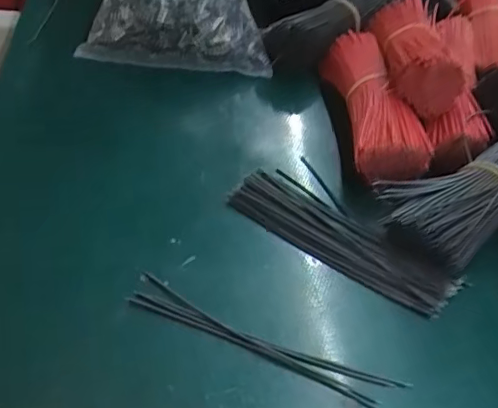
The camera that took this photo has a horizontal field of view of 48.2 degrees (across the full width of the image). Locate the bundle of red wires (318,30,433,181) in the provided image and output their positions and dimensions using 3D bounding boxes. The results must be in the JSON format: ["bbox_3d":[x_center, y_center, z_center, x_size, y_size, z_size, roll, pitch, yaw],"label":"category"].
[{"bbox_3d":[0.073,-0.064,0.337,0.042,0.026,0.119,0,46,-8],"label":"bundle of red wires"}]

